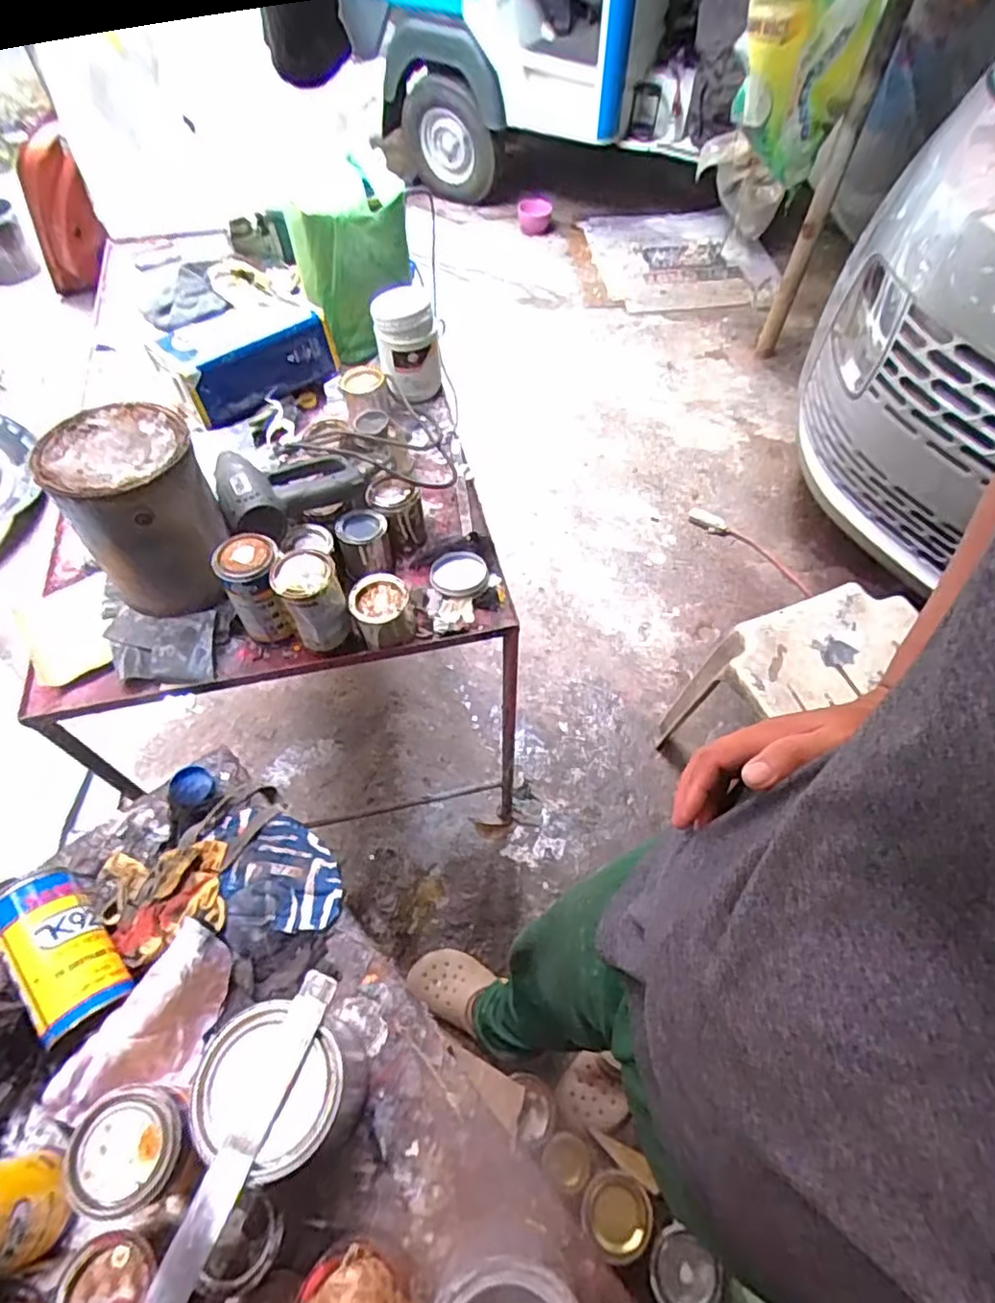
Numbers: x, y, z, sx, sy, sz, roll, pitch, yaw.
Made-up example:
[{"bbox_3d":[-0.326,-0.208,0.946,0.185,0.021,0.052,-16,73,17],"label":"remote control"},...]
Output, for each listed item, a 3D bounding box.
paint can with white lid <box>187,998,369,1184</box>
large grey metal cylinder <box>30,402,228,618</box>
[{"bbox_3d":[-0.162,0.337,0.503,0.105,0.119,0.099,1,59,-2],"label":"paint can with white lid"},{"bbox_3d":[-0.420,-0.165,0.781,0.152,0.190,0.186,-27,63,-17],"label":"large grey metal cylinder"}]

